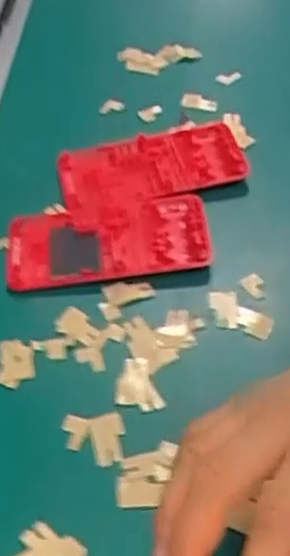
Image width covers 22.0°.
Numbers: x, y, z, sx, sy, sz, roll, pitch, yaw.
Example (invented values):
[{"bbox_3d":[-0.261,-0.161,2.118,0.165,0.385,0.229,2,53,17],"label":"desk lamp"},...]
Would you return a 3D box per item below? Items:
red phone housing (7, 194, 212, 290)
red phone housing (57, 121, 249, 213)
[{"bbox_3d":[-0.024,-0.025,0.460,0.122,0.013,0.063,-6,47,1],"label":"red phone housing"},{"bbox_3d":[0.004,-0.077,0.504,0.120,0.012,0.064,-15,47,-8],"label":"red phone housing"}]

